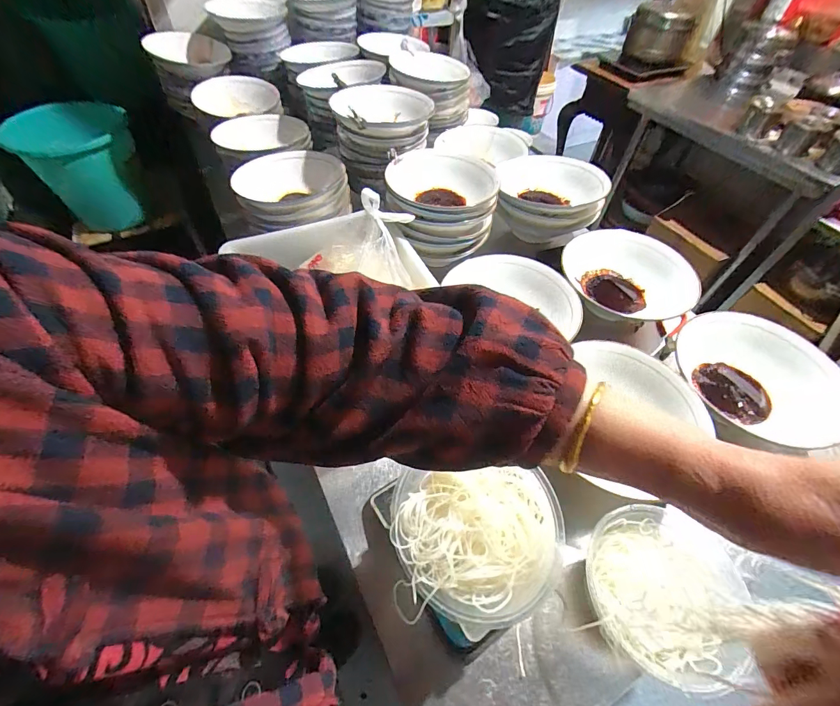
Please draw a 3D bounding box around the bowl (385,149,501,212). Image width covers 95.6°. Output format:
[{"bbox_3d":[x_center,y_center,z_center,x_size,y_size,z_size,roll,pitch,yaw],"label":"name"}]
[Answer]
[{"bbox_3d":[0.042,-0.319,0.759,0.206,0.073,0.201,1,54,-2],"label":"bowl"}]

